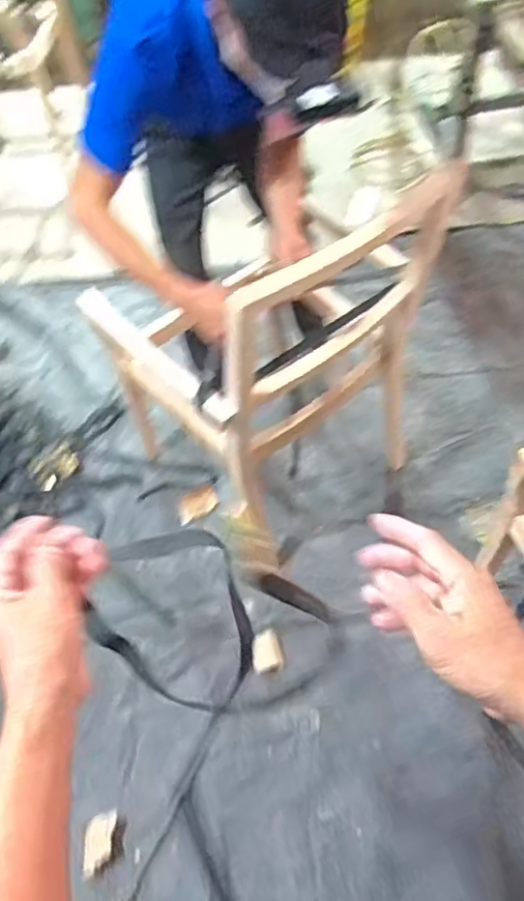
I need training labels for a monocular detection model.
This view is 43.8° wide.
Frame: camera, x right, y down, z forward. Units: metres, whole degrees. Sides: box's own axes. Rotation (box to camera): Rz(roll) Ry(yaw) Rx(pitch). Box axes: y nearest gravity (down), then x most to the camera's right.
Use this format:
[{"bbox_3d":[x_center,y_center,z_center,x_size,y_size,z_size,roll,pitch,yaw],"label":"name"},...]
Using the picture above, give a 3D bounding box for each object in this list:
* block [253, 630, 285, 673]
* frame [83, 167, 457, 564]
[{"bbox_3d":[0.012,0.470,1.523,0.067,0.025,0.090,-12,54,-3],"label":"block"},{"bbox_3d":[0.028,-0.240,1.471,0.671,0.823,0.547,-29,57,-15],"label":"frame"}]

